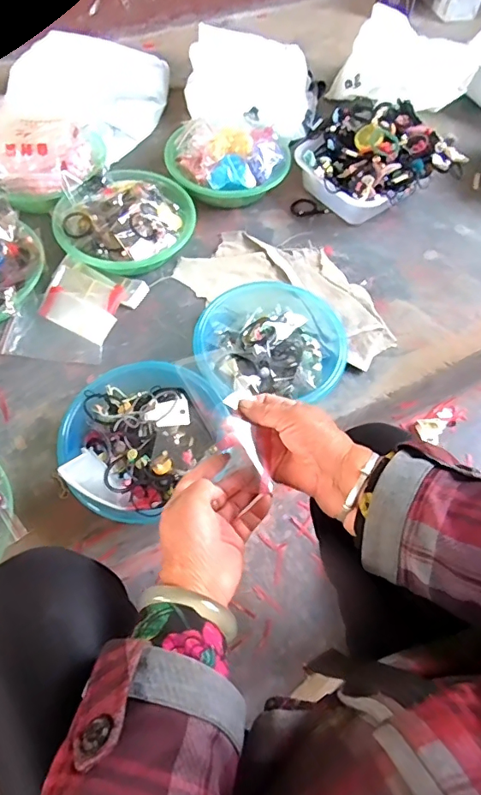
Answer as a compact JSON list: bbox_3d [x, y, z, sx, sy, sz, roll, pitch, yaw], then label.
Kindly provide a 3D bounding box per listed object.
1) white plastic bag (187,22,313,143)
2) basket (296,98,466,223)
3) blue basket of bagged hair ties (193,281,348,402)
[{"bbox_3d":[0.026,-0.691,1.084,0.285,0.116,0.250,6,60,0],"label":"white plastic bag"},{"bbox_3d":[0.259,-0.466,0.958,0.267,0.133,0.229,-23,64,-16],"label":"basket"},{"bbox_3d":[0.044,-0.092,0.773,0.230,0.072,0.207,-8,61,-7],"label":"blue basket of bagged hair ties"}]

